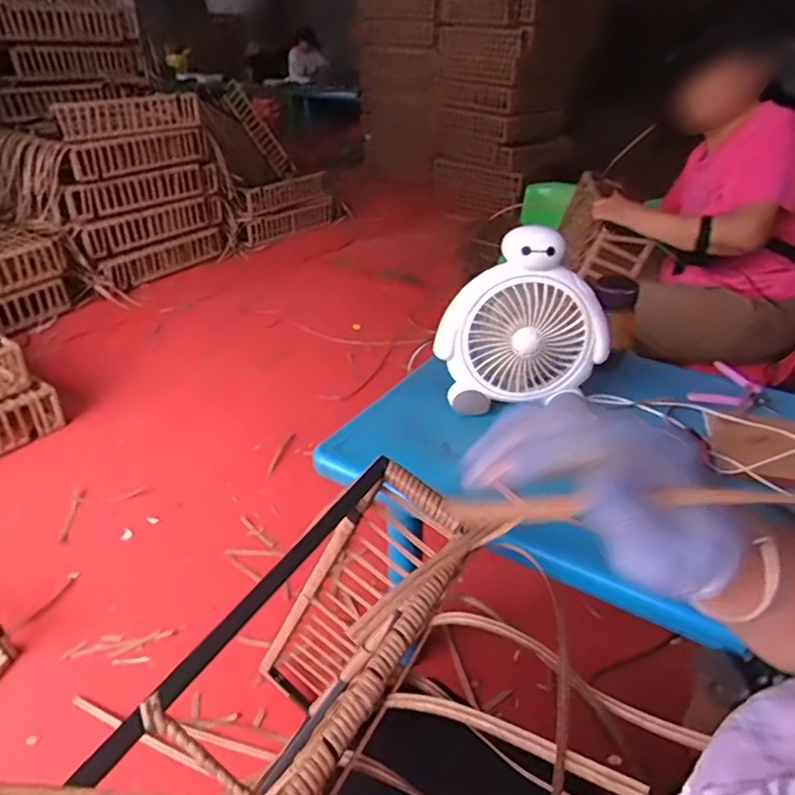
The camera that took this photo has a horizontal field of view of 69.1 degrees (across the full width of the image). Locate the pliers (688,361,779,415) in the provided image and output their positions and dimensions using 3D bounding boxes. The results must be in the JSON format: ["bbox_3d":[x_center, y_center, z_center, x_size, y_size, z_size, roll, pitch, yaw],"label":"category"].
[{"bbox_3d":[0.600,-0.016,1.008,0.124,0.018,0.171,26,40,32],"label":"pliers"}]

